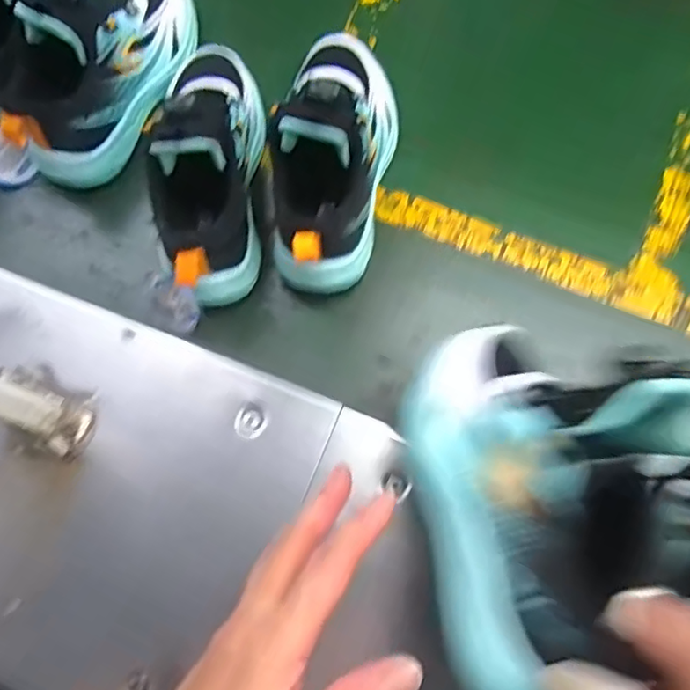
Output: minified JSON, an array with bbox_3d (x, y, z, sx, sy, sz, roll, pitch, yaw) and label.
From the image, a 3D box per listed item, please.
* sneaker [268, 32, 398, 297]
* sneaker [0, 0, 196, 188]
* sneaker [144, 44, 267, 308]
[{"bbox_3d":[-0.005,-0.146,0.443,0.077,0.114,0.220,8,75,5],"label":"sneaker"},{"bbox_3d":[-0.189,-0.234,0.462,0.078,0.099,0.203,20,75,9],"label":"sneaker"},{"bbox_3d":[-0.099,-0.138,0.426,0.069,0.093,0.211,-3,73,3],"label":"sneaker"}]

